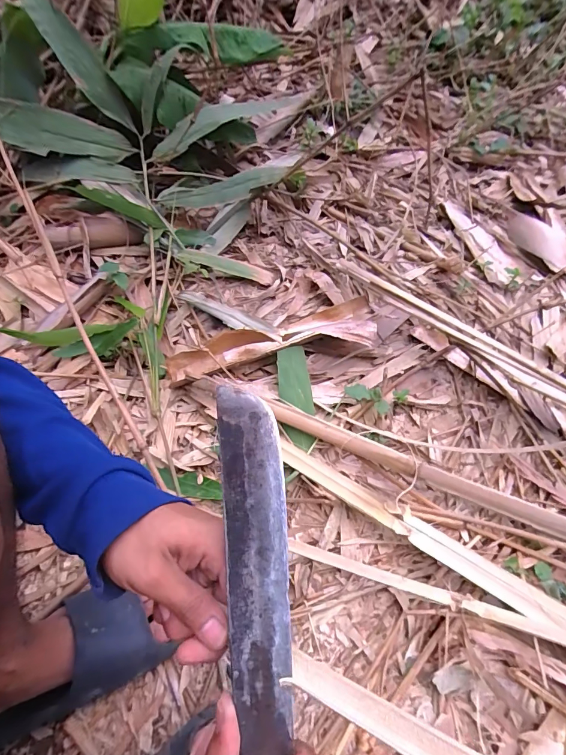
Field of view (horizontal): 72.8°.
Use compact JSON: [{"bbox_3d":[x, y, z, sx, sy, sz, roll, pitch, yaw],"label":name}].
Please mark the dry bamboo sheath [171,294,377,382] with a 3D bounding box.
[{"bbox_3d":[-0.023,-0.069,0.691,0.386,0.063,0.114,-10,52,-5],"label":"dry bamboo sheath"}]

